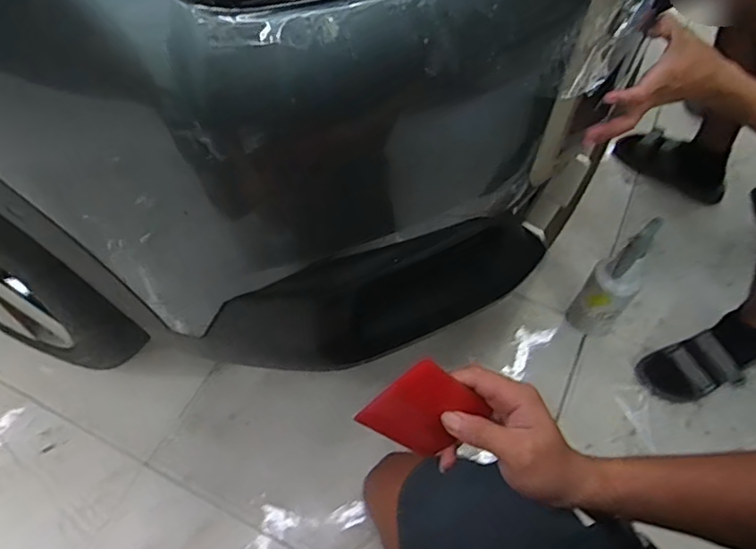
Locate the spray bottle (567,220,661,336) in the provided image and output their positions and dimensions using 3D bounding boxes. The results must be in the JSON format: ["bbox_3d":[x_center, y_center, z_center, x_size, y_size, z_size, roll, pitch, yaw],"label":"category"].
[{"bbox_3d":[0.404,0.015,0.962,0.084,0.276,0.079,36,64,20],"label":"spray bottle"}]

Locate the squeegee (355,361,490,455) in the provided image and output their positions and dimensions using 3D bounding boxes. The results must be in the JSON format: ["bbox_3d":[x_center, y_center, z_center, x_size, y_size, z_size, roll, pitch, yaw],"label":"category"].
[{"bbox_3d":[0.036,0.109,0.450,0.072,0.080,0.008,-44,26,11],"label":"squeegee"}]

